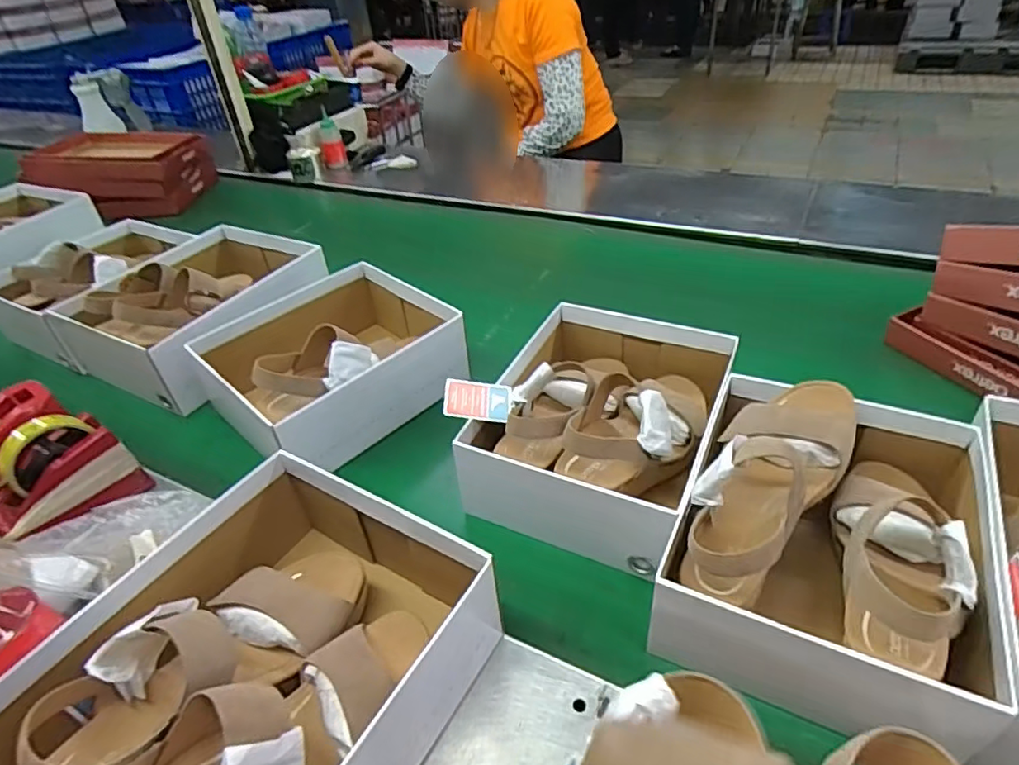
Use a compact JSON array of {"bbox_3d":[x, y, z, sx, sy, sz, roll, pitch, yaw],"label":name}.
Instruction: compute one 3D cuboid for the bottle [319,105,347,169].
[{"bbox_3d":[-0.433,-0.597,1.438,0.057,0.118,0.053,-10,42,-13],"label":"bottle"}]

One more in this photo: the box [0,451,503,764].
[{"bbox_3d":[-0.176,0.204,0.419,0.242,0.131,0.303,23,45,23],"label":"box"}]

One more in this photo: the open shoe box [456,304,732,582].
[{"bbox_3d":[0.093,0.029,0.614,0.218,0.096,0.285,19,44,19],"label":"open shoe box"}]

